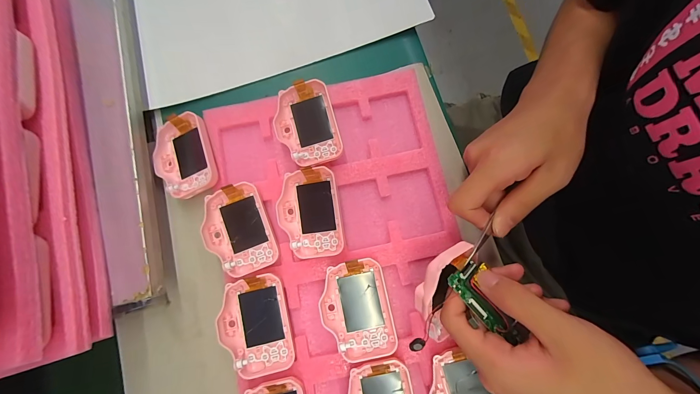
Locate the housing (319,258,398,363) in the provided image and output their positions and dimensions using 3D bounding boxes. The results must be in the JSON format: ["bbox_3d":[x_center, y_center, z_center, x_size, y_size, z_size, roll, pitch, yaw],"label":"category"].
[{"bbox_3d":[0.006,0.102,0.273,0.061,0.014,0.083,-13,79,-1],"label":"housing"}]

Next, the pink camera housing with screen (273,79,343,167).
[{"bbox_3d":[-0.044,-0.073,0.304,0.060,0.022,0.080,-16,79,-2],"label":"pink camera housing with screen"}]

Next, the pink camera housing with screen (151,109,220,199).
[{"bbox_3d":[-0.172,-0.040,0.305,0.060,0.015,0.083,-20,79,-2],"label":"pink camera housing with screen"}]

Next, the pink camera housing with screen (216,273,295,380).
[{"bbox_3d":[-0.086,0.115,0.271,0.058,0.018,0.082,-13,79,-1],"label":"pink camera housing with screen"}]

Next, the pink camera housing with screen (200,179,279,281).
[{"bbox_3d":[-0.108,0.032,0.287,0.059,0.018,0.082,-20,79,-2],"label":"pink camera housing with screen"}]

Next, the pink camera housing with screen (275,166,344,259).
[{"bbox_3d":[-0.039,0.016,0.287,0.058,0.020,0.083,-8,79,0],"label":"pink camera housing with screen"}]

